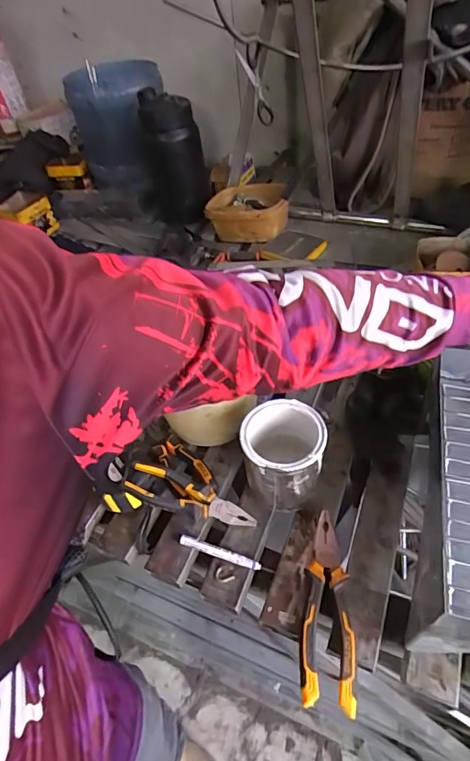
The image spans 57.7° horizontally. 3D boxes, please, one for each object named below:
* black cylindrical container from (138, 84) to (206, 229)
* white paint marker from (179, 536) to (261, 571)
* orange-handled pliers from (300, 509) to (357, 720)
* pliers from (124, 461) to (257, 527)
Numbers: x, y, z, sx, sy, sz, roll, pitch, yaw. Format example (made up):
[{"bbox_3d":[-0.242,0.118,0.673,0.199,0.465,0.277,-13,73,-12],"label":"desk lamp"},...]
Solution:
[{"bbox_3d":[-0.145,-0.531,1.039,0.141,0.283,0.151,-10,50,-3],"label":"black cylindrical container"},{"bbox_3d":[-0.019,0.210,0.522,0.105,0.007,0.012,14,52,16],"label":"white paint marker"},{"bbox_3d":[0.100,0.239,0.465,0.052,0.015,0.191,3,50,8],"label":"orange-handled pliers"},{"bbox_3d":[-0.056,0.153,0.546,0.165,0.026,0.046,21,50,2],"label":"pliers"}]

